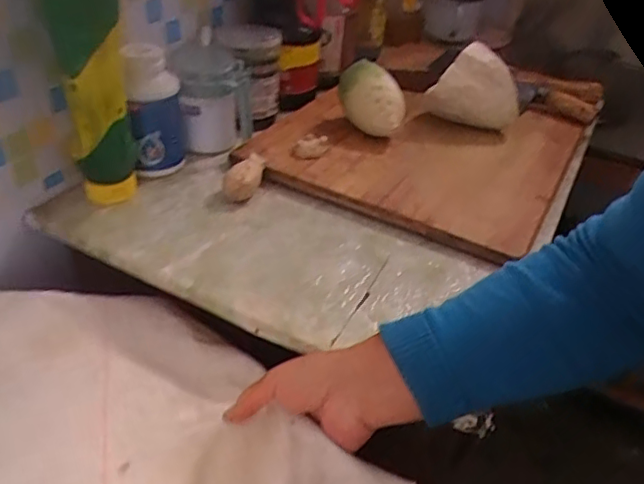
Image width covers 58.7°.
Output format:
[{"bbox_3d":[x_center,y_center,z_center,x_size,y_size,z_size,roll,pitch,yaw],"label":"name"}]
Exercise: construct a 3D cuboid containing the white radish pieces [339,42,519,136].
[{"bbox_3d":[0.156,-0.205,0.779,0.247,0.091,0.069,-7,39,-16],"label":"white radish pieces"}]

